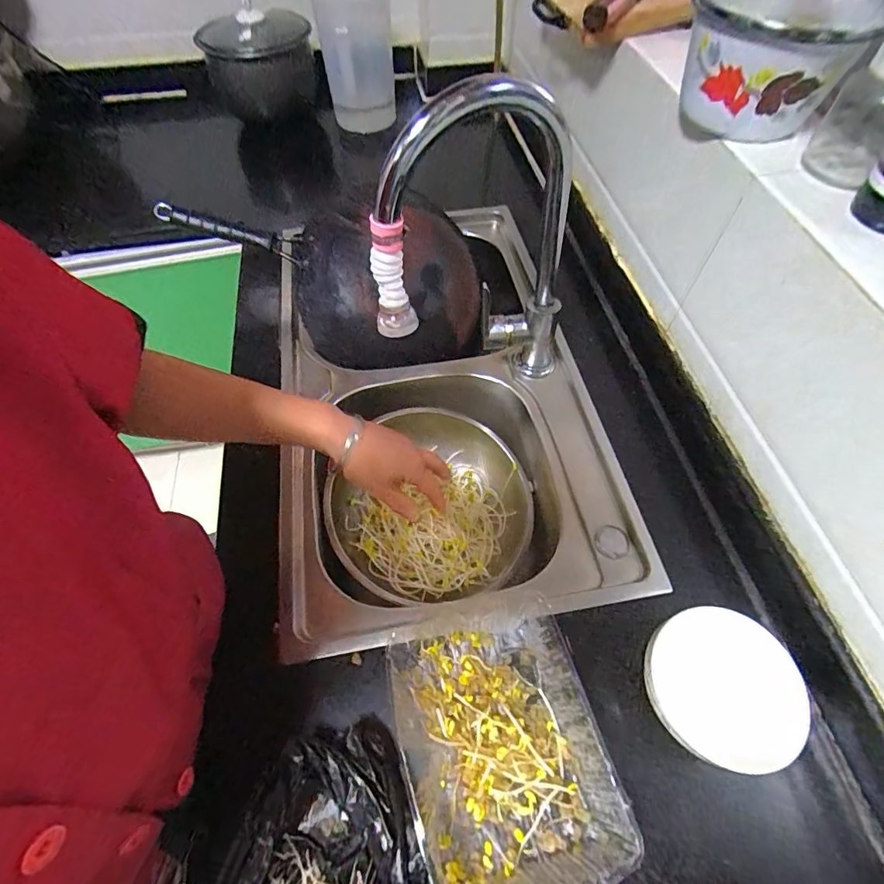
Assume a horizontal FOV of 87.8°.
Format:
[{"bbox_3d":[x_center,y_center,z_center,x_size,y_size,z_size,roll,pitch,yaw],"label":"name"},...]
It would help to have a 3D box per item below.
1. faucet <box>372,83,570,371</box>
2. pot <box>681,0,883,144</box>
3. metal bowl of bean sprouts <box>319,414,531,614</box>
[{"bbox_3d":[0.042,-0.173,0.505,0.248,0.368,0.072,-22,61,-12],"label":"faucet"},{"bbox_3d":[0.305,-0.364,0.424,0.149,0.134,0.140,0,59,0],"label":"pot"},{"bbox_3d":[-0.019,0.086,0.659,0.279,0.120,0.286,0,59,0],"label":"metal bowl of bean sprouts"}]

